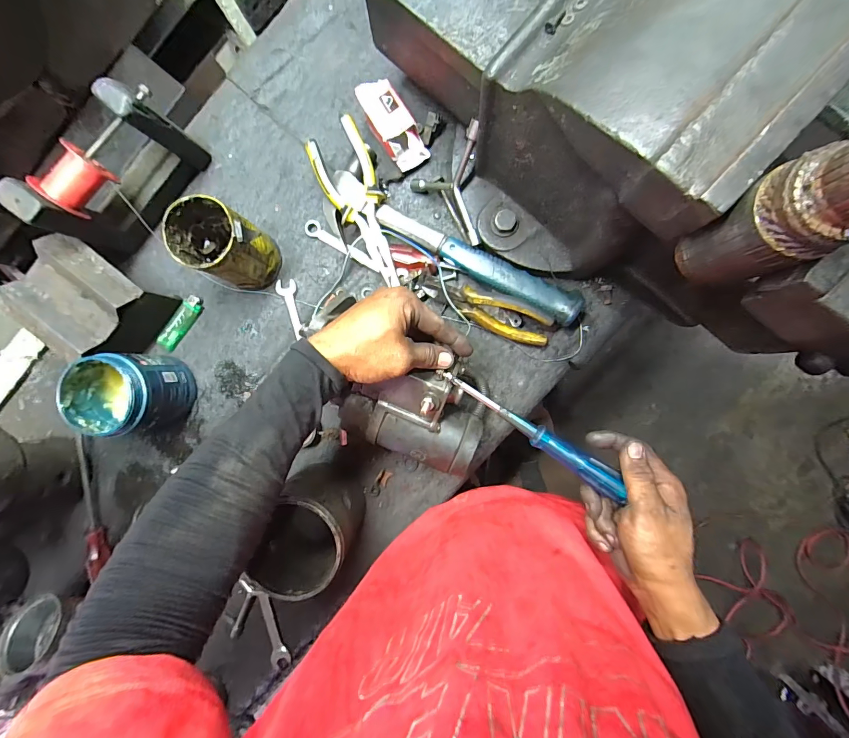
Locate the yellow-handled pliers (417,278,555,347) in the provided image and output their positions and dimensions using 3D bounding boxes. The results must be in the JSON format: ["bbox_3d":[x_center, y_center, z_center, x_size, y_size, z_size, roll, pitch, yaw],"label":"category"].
[{"bbox_3d":[0.070,-0.070,0.455,0.160,0.047,0.034,24,93,4],"label":"yellow-handled pliers"}]

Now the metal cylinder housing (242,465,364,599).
[{"bbox_3d":[-0.128,0.184,0.450,0.095,0.118,0.103,0,91,4],"label":"metal cylinder housing"}]

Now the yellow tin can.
[{"bbox_3d":[-0.224,-0.139,0.442,0.080,0.114,0.070,29,93,3],"label":"yellow tin can"}]

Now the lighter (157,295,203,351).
[{"bbox_3d":[-0.316,-0.059,0.500,0.023,0.010,0.080,34,93,3],"label":"lighter"}]

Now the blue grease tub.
[{"bbox_3d":[-0.347,0.026,0.461,0.090,0.101,0.084,0,91,4],"label":"blue grease tub"}]

